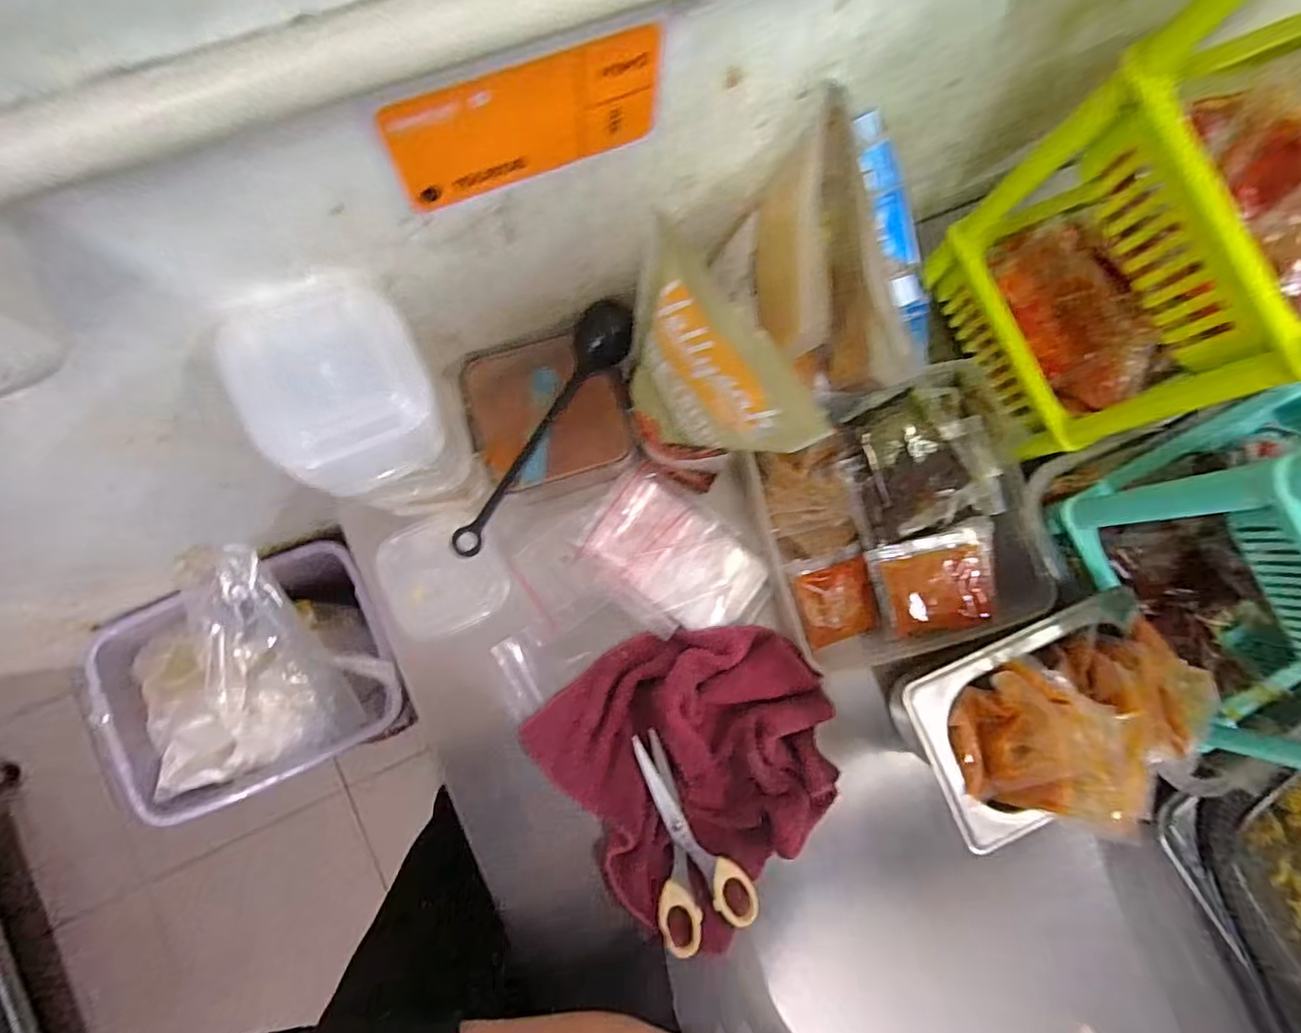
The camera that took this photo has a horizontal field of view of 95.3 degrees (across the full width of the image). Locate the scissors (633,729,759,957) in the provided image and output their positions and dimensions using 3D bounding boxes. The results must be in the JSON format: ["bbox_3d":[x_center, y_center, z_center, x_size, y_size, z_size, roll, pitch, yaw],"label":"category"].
[{"bbox_3d":[0.033,0.231,0.432,0.069,0.011,0.152,-10,84,-7],"label":"scissors"}]

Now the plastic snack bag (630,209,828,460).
[{"bbox_3d":[0.030,-0.075,0.336,0.013,0.120,0.129,-37,82,-30],"label":"plastic snack bag"}]

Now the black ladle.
[{"bbox_3d":[-0.071,-0.059,0.410,0.040,0.028,0.198,30,81,-1],"label":"black ladle"}]

